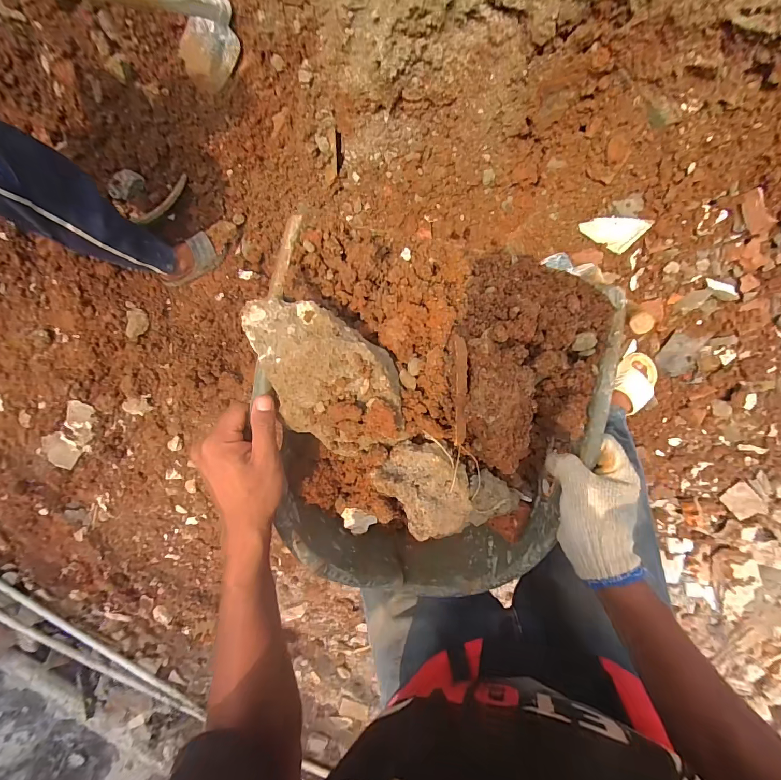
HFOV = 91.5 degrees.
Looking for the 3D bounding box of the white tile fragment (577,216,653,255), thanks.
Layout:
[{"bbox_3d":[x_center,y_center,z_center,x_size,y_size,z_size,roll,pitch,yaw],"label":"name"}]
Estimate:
[{"bbox_3d":[0.571,-0.416,0.971,0.135,0.009,0.095,31,130,-3],"label":"white tile fragment"}]

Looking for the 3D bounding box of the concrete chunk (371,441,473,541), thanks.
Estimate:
[{"bbox_3d":[0.037,0.096,0.366,0.073,0.030,0.103,-33,94,8],"label":"concrete chunk"}]

